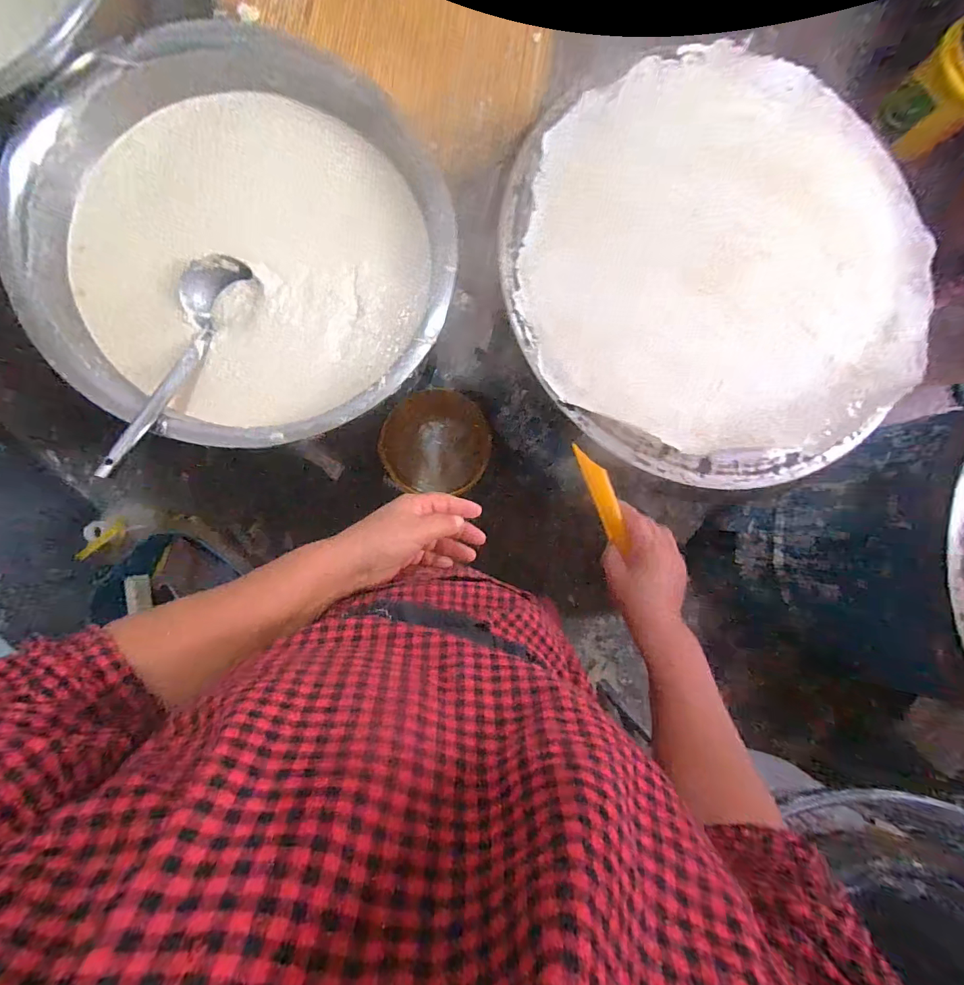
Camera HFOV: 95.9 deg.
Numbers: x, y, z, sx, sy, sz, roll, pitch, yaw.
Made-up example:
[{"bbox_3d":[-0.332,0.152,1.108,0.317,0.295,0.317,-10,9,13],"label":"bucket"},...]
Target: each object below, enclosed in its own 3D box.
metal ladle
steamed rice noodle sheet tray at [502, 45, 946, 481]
[{"bbox_3d":[-0.390,-0.163,0.560,0.081,0.050,0.333,12,69,-5],"label":"metal ladle"},{"bbox_3d":[0.337,-0.304,0.605,0.590,0.043,0.572,-19,89,-6],"label":"steamed rice noodle sheet tray"}]

